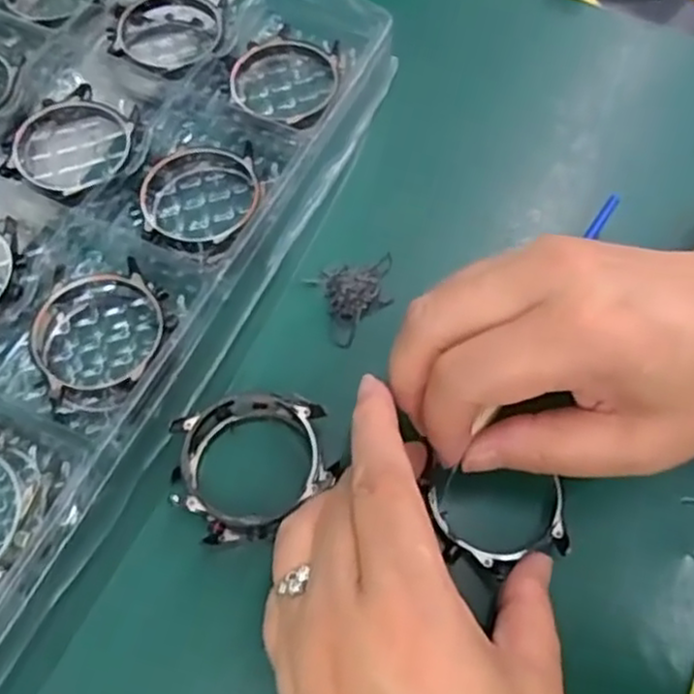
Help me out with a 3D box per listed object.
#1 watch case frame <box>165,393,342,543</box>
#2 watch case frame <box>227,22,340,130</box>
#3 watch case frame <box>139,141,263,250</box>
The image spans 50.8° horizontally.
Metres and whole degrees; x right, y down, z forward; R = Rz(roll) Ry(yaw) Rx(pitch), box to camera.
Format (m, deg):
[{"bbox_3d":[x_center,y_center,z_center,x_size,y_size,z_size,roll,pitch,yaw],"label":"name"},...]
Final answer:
[{"bbox_3d":[-0.032,0.041,0.250,0.054,0.016,0.049,-18,67,-10],"label":"watch case frame"},{"bbox_3d":[-0.025,-0.117,0.315,0.045,0.012,0.050,22,67,8],"label":"watch case frame"},{"bbox_3d":[-0.057,-0.059,0.285,0.046,0.010,0.045,-13,66,-7],"label":"watch case frame"}]

